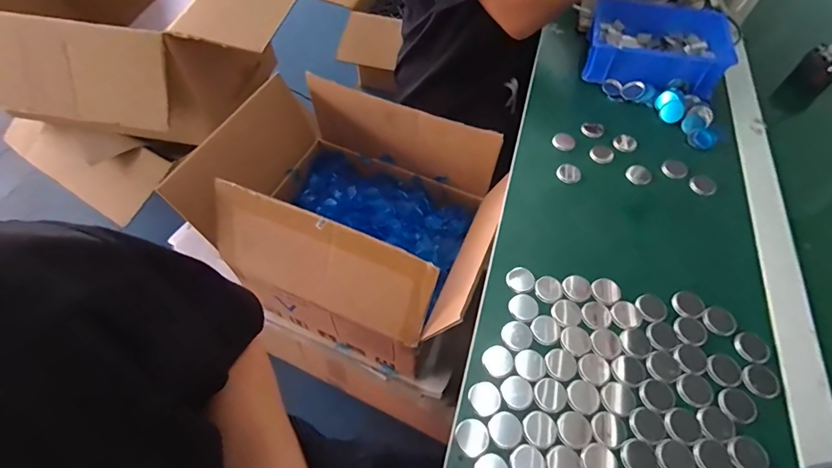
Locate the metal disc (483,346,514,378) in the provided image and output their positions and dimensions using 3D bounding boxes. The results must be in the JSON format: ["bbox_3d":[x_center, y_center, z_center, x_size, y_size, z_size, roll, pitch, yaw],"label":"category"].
[{"bbox_3d":[0.082,0.126,0.415,0.029,0.004,0.029,0,56,0],"label":"metal disc"}]

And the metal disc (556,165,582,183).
[{"bbox_3d":[0.204,-0.081,0.557,0.032,0.004,0.031,0,56,0],"label":"metal disc"}]

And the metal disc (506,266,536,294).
[{"bbox_3d":[0.117,0.052,0.467,0.029,0.006,0.031,0,56,0],"label":"metal disc"}]

